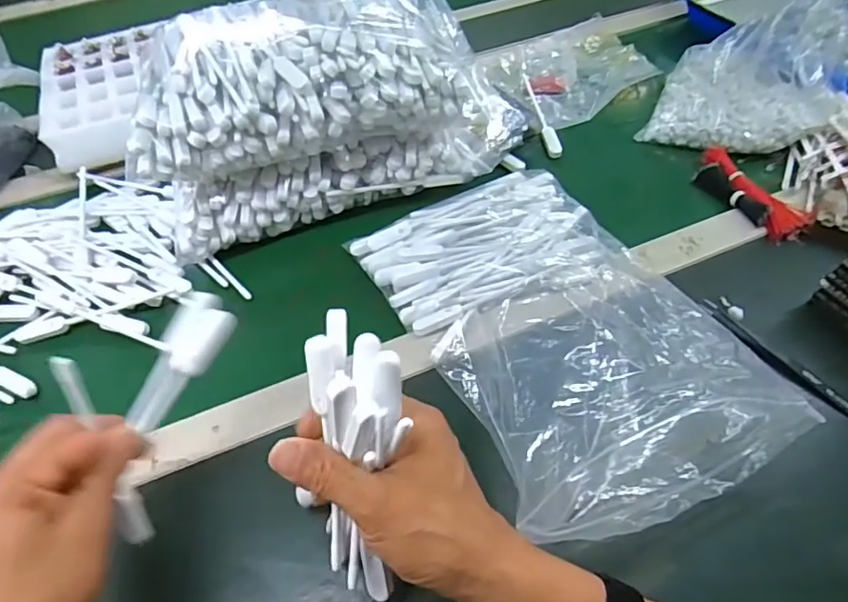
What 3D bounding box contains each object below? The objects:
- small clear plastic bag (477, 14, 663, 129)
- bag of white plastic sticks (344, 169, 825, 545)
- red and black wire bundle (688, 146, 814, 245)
[{"bbox_3d":[0.186,-0.299,0.712,0.208,0.027,0.183,-19,54,-12],"label":"small clear plastic bag"},{"bbox_3d":[0.094,0.000,0.429,0.205,0.100,0.325,-21,54,-13],"label":"bag of white plastic sticks"},{"bbox_3d":[0.325,-0.112,0.551,0.049,0.021,0.133,-22,54,-14],"label":"red and black wire bundle"}]

